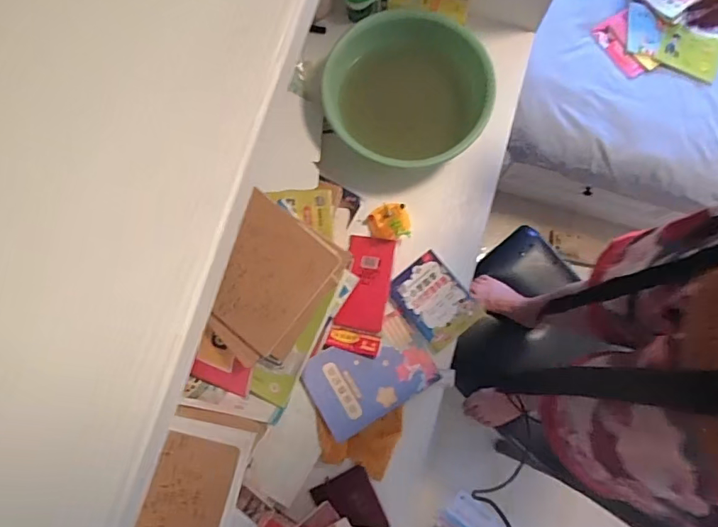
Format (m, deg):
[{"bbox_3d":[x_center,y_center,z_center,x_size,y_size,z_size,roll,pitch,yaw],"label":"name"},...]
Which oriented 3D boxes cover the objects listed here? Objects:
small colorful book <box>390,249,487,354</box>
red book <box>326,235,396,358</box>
[{"bbox_3d":[0.130,0.065,0.851,0.112,0.014,0.145,-37,79,-8],"label":"small colorful book"},{"bbox_3d":[0.009,0.052,0.846,0.084,0.015,0.202,12,80,3],"label":"red book"}]

